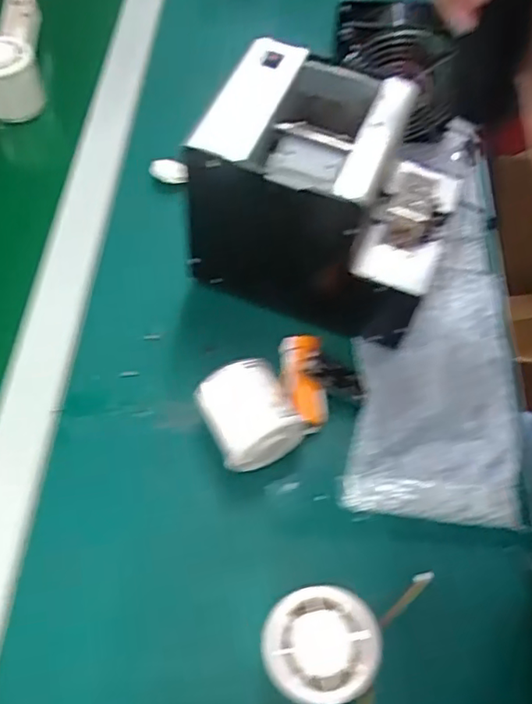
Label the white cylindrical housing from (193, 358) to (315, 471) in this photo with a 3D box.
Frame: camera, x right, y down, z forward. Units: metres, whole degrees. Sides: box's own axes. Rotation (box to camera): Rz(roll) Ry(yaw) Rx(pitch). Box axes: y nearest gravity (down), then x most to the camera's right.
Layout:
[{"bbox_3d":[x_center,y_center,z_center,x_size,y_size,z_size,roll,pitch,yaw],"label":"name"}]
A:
[{"bbox_3d":[-0.011,0.047,0.429,0.058,0.053,0.070,-22,61,-14],"label":"white cylindrical housing"}]

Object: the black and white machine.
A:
[{"bbox_3d":[0.047,-0.112,0.467,0.181,0.156,0.122,19,60,10],"label":"black and white machine"}]

